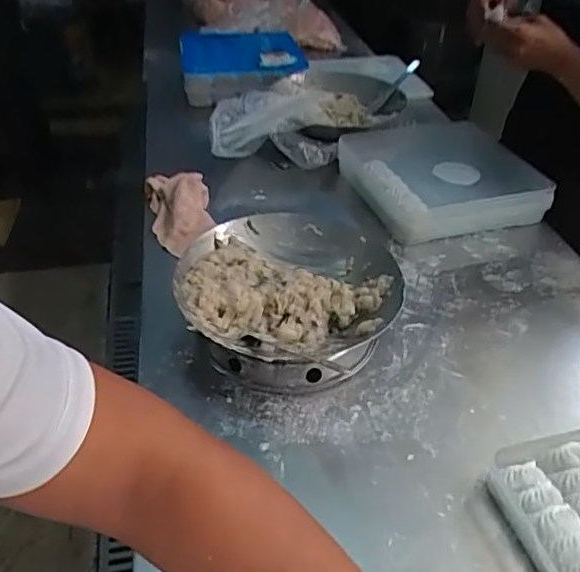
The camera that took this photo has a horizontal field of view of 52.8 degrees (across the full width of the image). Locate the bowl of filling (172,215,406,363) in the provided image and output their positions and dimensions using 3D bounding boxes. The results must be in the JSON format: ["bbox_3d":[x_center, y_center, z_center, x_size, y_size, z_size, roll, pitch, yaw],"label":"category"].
[{"bbox_3d":[0.001,0.007,0.812,0.287,0.086,0.257,4,39,4],"label":"bowl of filling"}]

